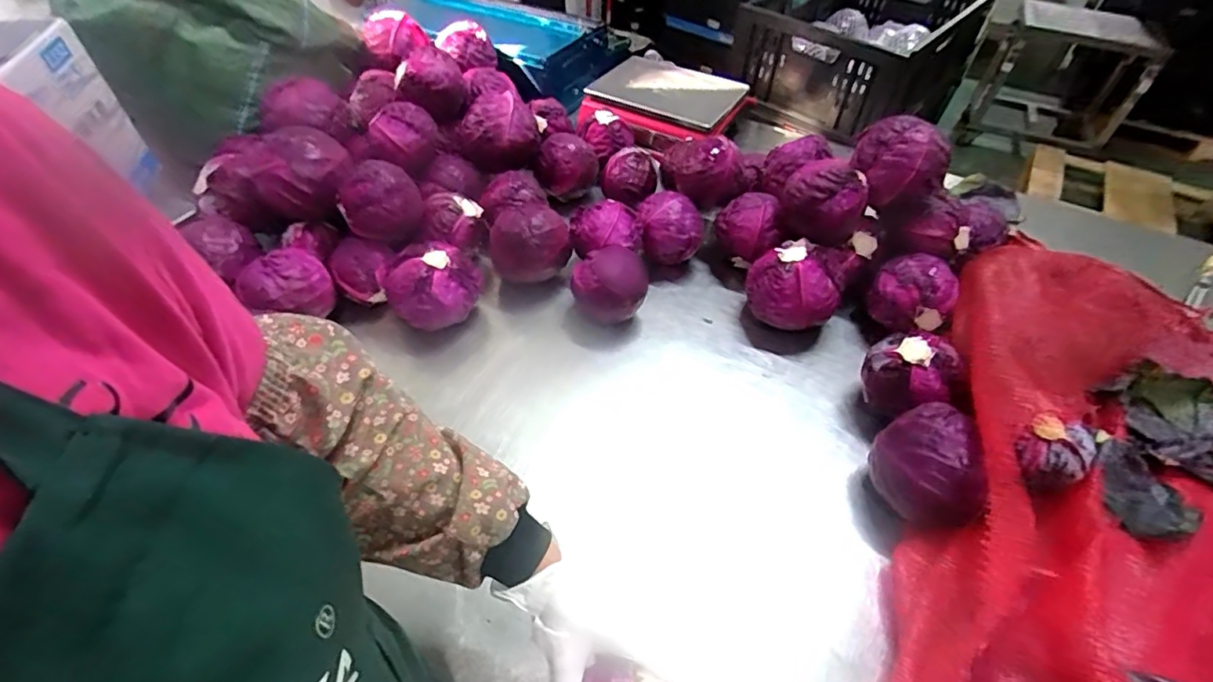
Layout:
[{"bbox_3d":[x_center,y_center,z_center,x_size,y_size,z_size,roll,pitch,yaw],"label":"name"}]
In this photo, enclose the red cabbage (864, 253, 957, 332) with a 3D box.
[{"bbox_3d":[0.444,-0.068,0.810,0.107,0.088,0.086,28,52,22],"label":"red cabbage"}]

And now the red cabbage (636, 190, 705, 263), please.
[{"bbox_3d":[0.106,-0.184,0.932,0.110,0.095,0.086,9,47,5],"label":"red cabbage"}]

